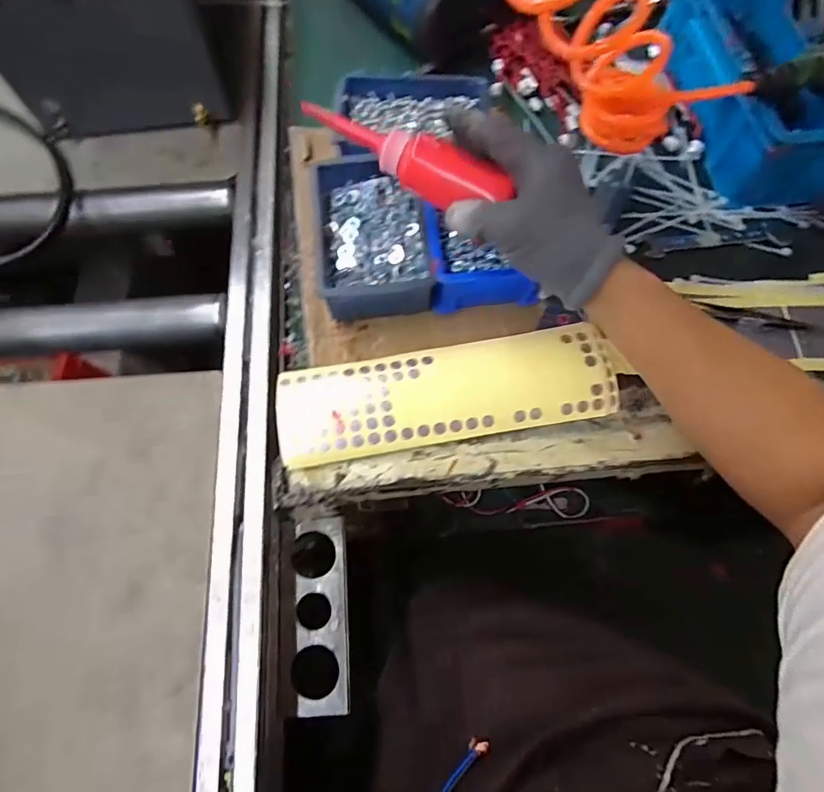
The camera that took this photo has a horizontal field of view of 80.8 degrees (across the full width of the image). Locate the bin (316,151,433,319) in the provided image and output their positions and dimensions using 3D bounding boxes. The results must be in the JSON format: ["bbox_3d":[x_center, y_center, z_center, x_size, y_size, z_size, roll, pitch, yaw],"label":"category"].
[{"bbox_3d":[-0.037,-0.141,0.428,0.091,0.049,0.155,-6,68,-2],"label":"bin"}]

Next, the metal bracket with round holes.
[{"bbox_3d":[-0.075,0.178,0.401,0.042,0.010,0.148,-5,68,-2],"label":"metal bracket with round holes"}]

